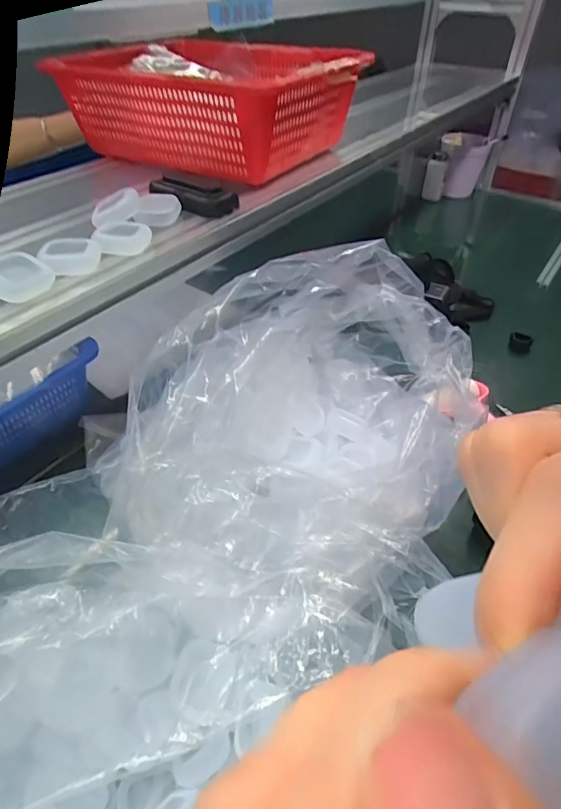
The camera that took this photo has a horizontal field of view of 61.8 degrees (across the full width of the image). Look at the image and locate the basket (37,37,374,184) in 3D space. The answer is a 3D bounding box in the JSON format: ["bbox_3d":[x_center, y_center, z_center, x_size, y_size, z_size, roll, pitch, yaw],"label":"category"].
[{"bbox_3d":[-0.085,-0.421,0.657,0.355,0.110,0.286,20,47,19],"label":"basket"}]

